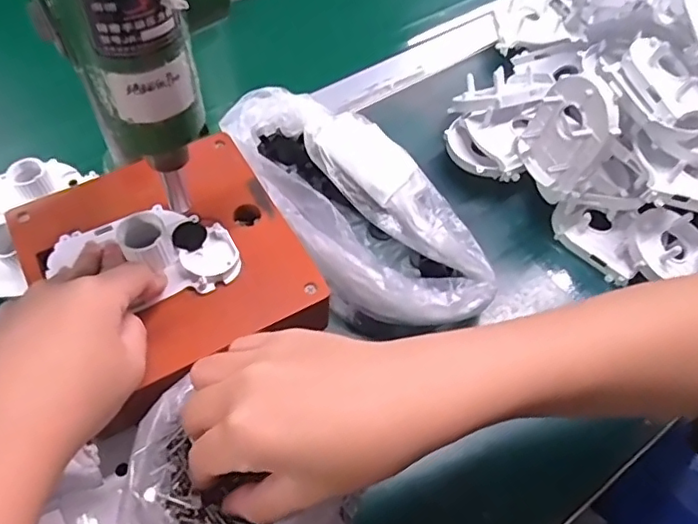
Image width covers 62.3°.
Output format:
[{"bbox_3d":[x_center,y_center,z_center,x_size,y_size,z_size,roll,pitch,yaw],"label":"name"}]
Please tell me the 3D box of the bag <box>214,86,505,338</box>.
[{"bbox_3d":[0.007,-0.046,0.436,0.120,0.057,0.238,-30,65,-21],"label":"bag"}]

